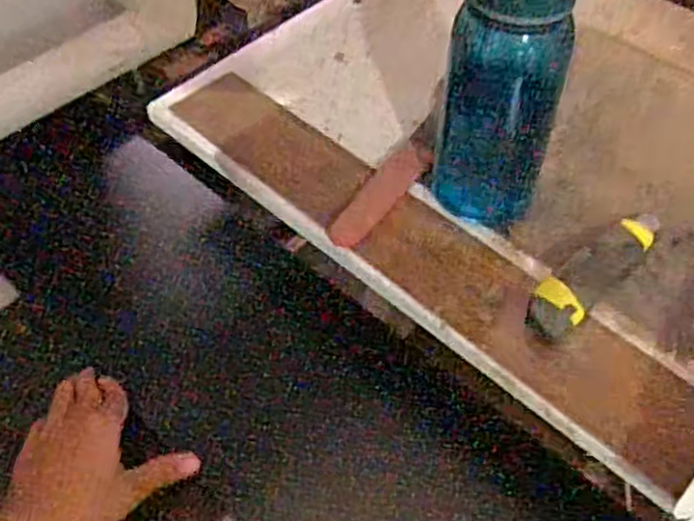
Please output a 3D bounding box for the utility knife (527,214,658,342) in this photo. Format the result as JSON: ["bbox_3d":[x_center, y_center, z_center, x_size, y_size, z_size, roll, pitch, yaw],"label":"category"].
[{"bbox_3d":[0.191,0.009,0.565,0.039,0.024,0.144,36,60,26],"label":"utility knife"}]

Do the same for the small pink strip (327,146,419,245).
[{"bbox_3d":[0.026,-0.053,0.622,0.032,0.010,0.123,26,56,21],"label":"small pink strip"}]

